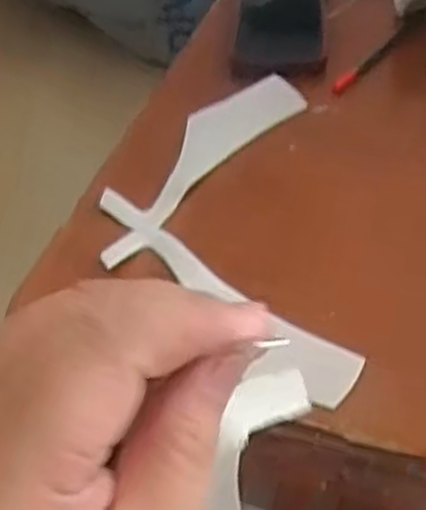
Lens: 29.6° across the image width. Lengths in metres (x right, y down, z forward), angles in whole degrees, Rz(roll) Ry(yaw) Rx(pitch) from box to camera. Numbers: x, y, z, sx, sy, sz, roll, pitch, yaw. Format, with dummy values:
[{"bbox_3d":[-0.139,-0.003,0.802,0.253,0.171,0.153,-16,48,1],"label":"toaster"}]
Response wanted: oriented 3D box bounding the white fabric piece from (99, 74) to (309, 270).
[{"bbox_3d":[-0.016,-0.068,0.586,0.058,0.012,0.219,30,57,27],"label":"white fabric piece"}]

